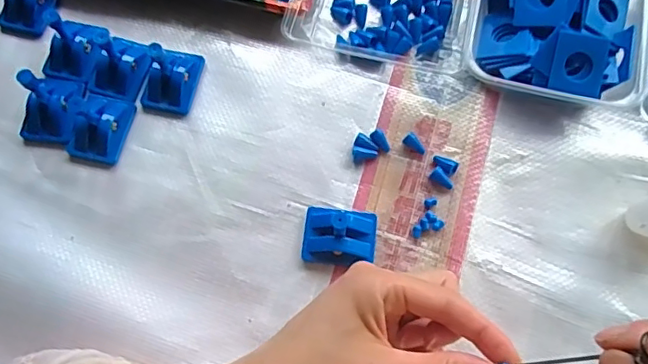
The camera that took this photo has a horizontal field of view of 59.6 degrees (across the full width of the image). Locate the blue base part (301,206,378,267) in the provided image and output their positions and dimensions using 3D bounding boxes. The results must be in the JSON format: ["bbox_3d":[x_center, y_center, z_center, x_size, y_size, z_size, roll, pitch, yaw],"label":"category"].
[{"bbox_3d":[0.010,0.033,0.345,0.044,0.017,0.035,8,71,4],"label":"blue base part"}]

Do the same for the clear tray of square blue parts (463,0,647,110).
[{"bbox_3d":[0.158,-0.126,0.383,0.112,0.035,0.167,13,71,5],"label":"clear tray of square blue parts"}]

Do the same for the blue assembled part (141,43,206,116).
[{"bbox_3d":[-0.103,-0.074,0.374,0.033,0.040,0.043,16,71,7],"label":"blue assembled part"}]

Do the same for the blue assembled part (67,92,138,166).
[{"bbox_3d":[-0.147,-0.038,0.367,0.034,0.022,0.045,12,71,5],"label":"blue assembled part"}]

